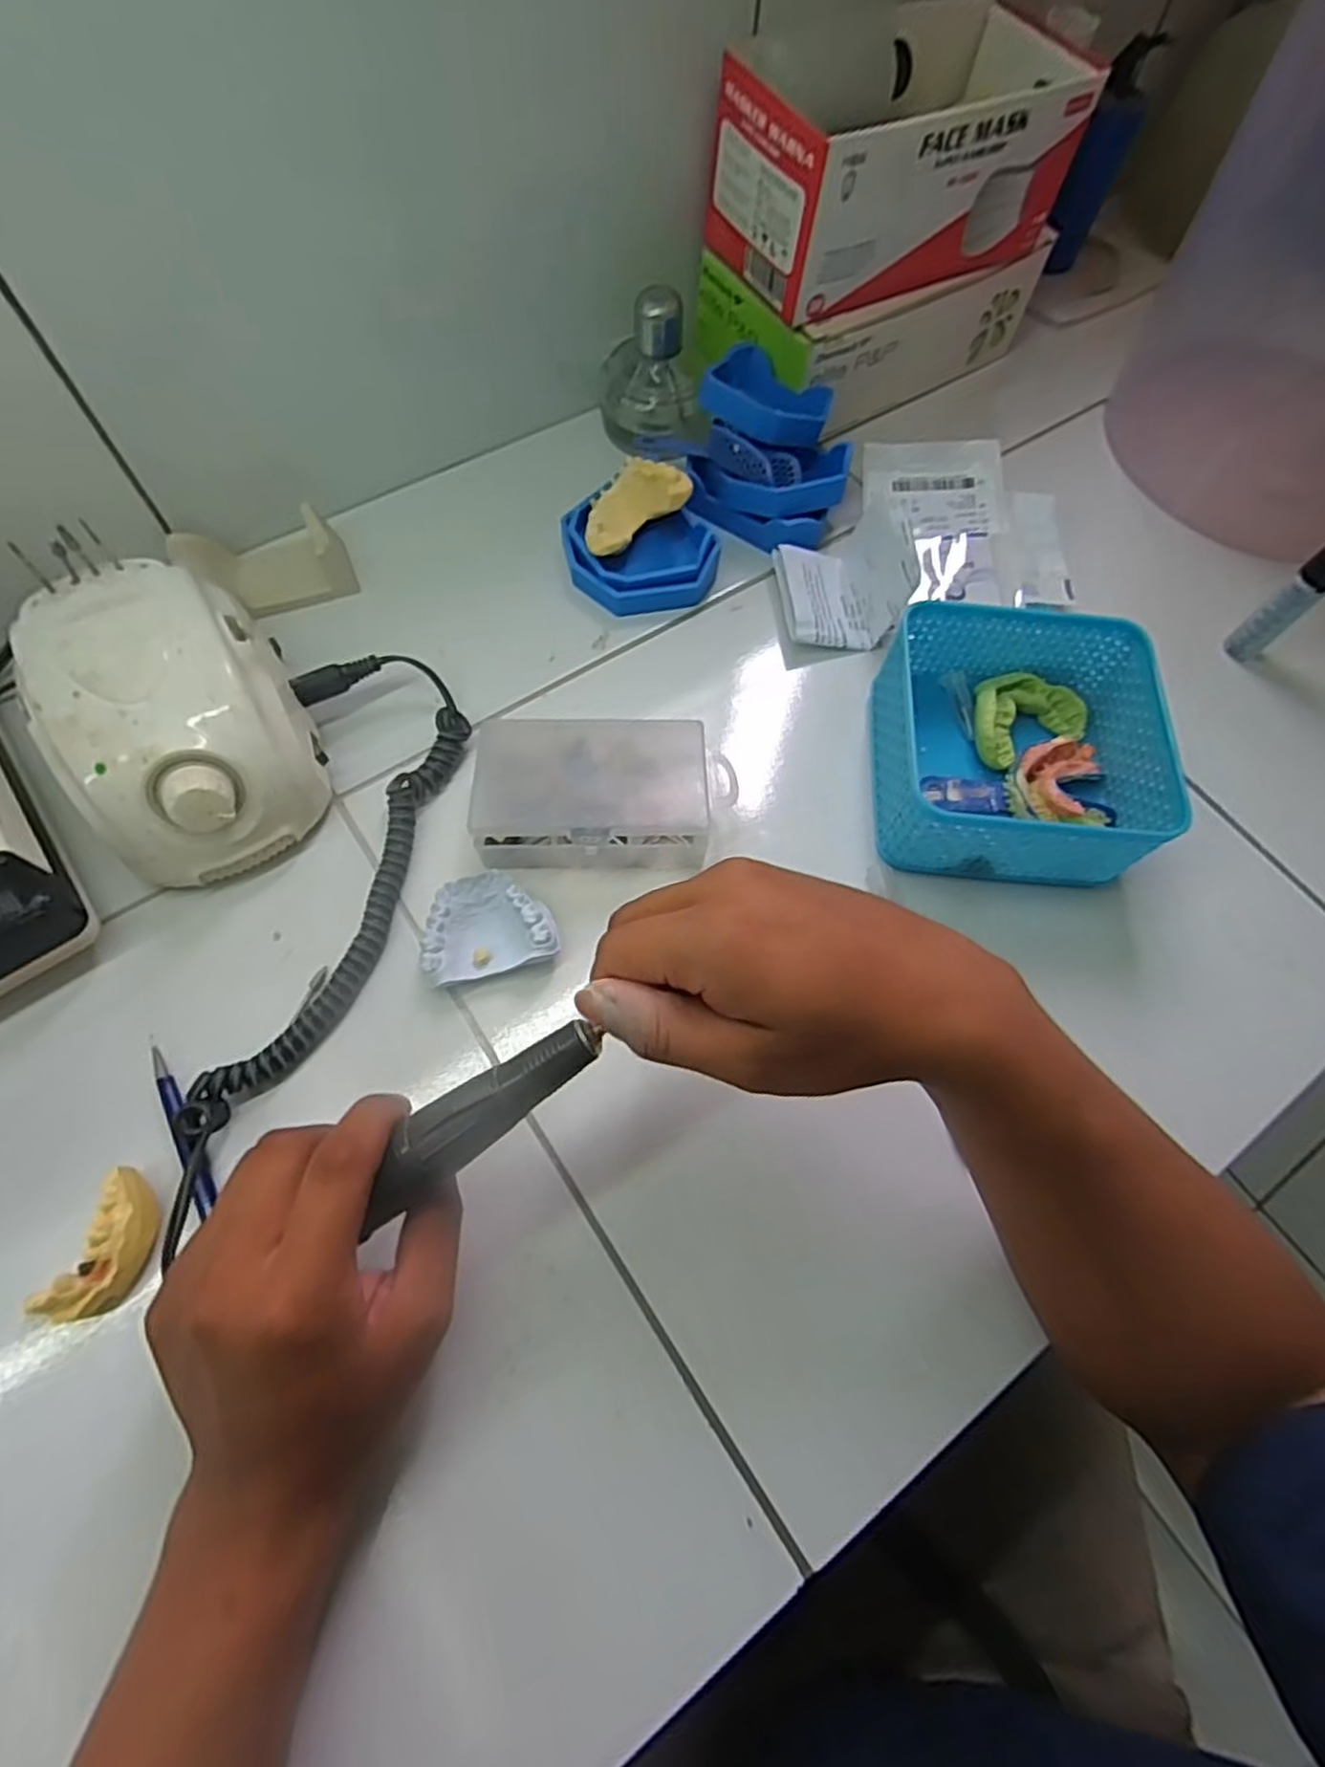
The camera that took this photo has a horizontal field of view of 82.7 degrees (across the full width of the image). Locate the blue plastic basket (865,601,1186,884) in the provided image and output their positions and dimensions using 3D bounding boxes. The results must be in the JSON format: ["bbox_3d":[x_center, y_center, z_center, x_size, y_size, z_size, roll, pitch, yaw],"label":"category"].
[{"bbox_3d":[0.181,-0.075,0.390,0.132,0.053,0.134,3,66,-1],"label":"blue plastic basket"}]

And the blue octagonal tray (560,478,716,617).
[{"bbox_3d":[-0.017,-0.201,0.461,0.093,0.030,0.071,29,68,10],"label":"blue octagonal tray"}]

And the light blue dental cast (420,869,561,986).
[{"bbox_3d":[-0.085,0.020,0.367,0.062,0.022,0.049,-14,67,-9],"label":"light blue dental cast"}]

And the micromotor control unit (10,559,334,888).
[{"bbox_3d":[-0.235,-0.077,0.368,0.105,0.083,0.134,-27,70,-14],"label":"micromotor control unit"}]

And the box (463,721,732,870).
[{"bbox_3d":[-0.032,-0.046,0.389,0.133,0.034,0.079,3,66,-1],"label":"box"}]

